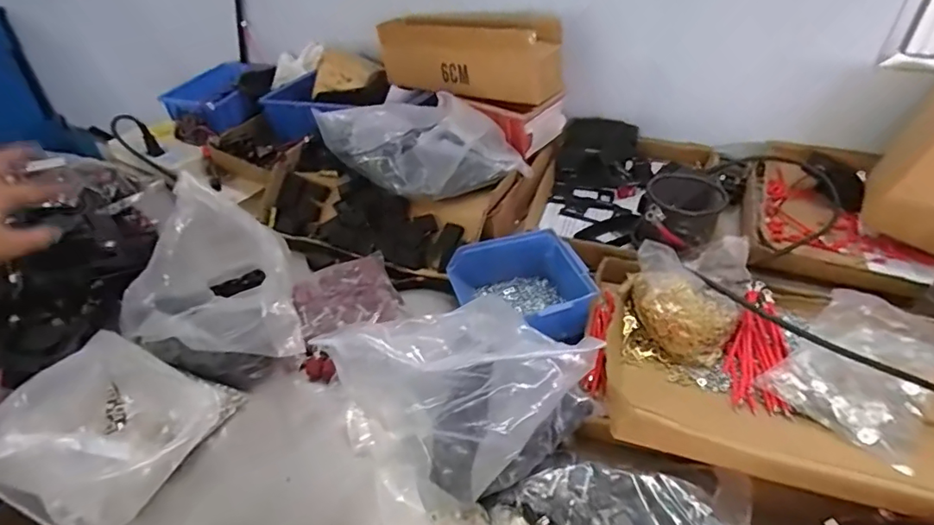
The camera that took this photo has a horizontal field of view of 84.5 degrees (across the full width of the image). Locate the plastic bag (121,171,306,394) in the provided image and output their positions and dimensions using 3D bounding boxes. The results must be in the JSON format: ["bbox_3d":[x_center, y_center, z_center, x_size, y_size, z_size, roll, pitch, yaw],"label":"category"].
[{"bbox_3d":[-0.234,0.031,0.518,0.158,0.158,0.143,12,42,15],"label":"plastic bag"}]

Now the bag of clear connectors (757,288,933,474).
[{"bbox_3d":[0.361,0.091,0.465,0.161,0.040,0.110,-32,49,-31],"label":"bag of clear connectors"}]

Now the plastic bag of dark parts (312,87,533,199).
[{"bbox_3d":[-0.055,-0.154,0.677,0.247,0.108,0.129,13,42,17],"label":"plastic bag of dark parts"}]

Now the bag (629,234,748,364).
[{"bbox_3d":[0.232,0.029,0.547,0.112,0.055,0.147,17,44,21],"label":"bag"}]

